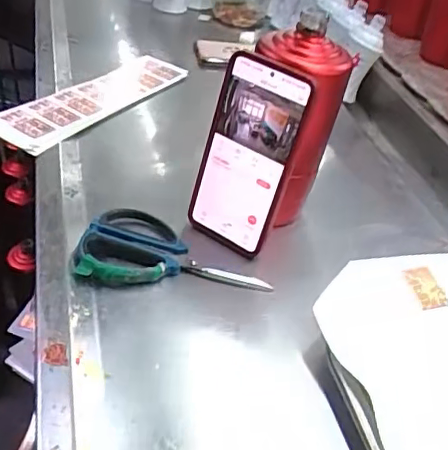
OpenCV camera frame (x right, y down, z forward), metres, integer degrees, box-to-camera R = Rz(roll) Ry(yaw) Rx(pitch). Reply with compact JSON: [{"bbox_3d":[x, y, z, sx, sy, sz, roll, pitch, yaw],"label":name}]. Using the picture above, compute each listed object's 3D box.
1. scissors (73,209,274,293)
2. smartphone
[{"bbox_3d":[-0.043,0.020,0.499,0.158,0.019,0.086,5,39,-4],"label":"scissors"},{"bbox_3d":[0.017,-0.058,0.493,0.082,0.165,0.012,28,27,24],"label":"smartphone"}]

